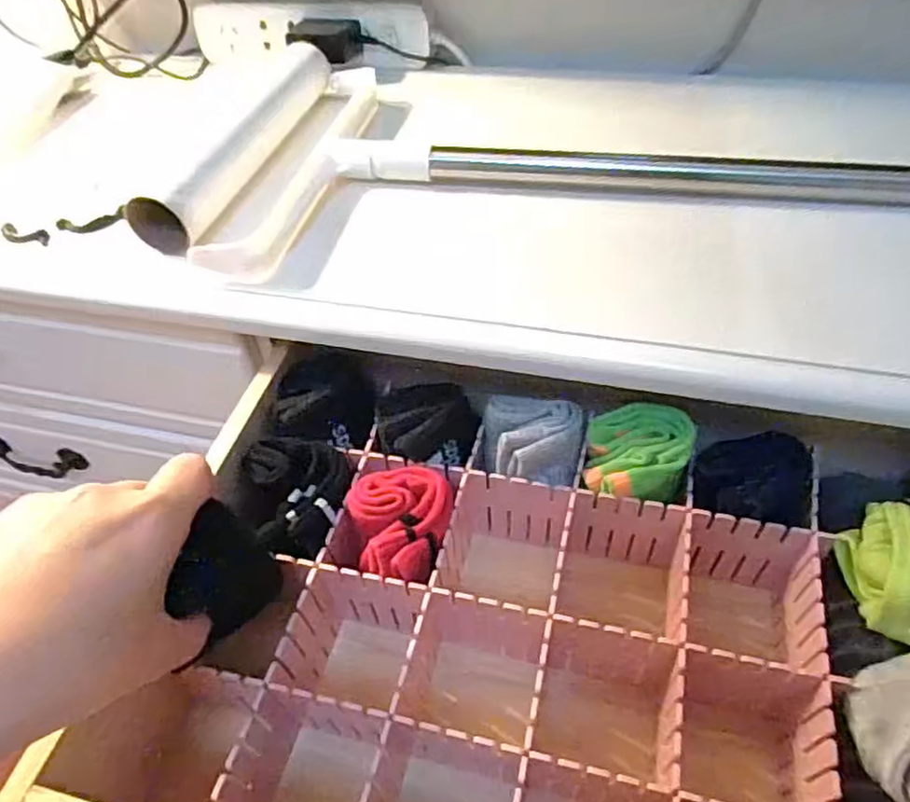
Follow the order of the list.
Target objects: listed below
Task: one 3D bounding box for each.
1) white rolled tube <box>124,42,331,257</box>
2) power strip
[{"bbox_3d":[-0.142,-0.202,0.474,0.051,0.042,0.281,11,49,13],"label":"white rolled tube"},{"bbox_3d":[-0.130,-0.332,0.585,0.223,0.044,0.043,9,49,12],"label":"power strip"}]

